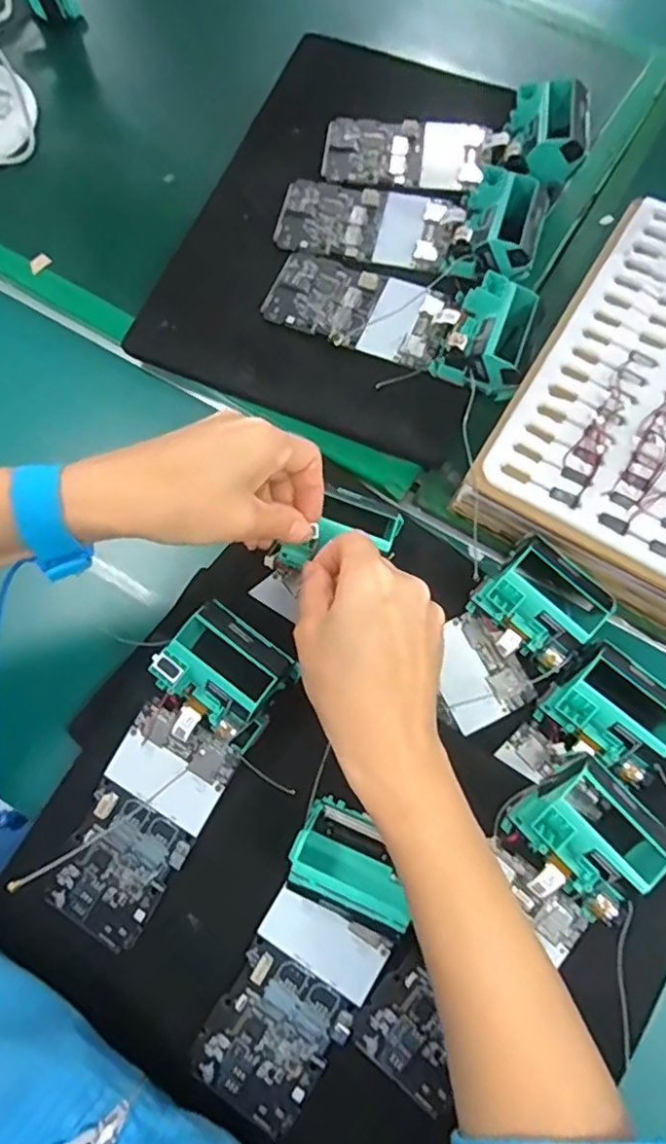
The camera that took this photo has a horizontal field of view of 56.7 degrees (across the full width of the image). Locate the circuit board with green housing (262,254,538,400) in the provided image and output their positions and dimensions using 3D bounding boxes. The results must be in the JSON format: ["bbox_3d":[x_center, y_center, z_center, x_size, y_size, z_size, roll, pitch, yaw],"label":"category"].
[{"bbox_3d":[0.045,-0.184,0.436,0.190,0.040,0.078,21,75,5],"label":"circuit board with green housing"}]

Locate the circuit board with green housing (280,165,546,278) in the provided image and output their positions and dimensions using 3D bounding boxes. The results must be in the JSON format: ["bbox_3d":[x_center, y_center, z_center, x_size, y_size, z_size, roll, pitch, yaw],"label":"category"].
[{"bbox_3d":[0.057,-0.264,0.455,0.190,0.038,0.071,13,75,3],"label":"circuit board with green housing"}]

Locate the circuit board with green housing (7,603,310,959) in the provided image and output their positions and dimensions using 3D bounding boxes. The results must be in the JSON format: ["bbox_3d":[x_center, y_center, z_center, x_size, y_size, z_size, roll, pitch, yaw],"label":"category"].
[{"bbox_3d":[-0.098,0.117,0.358,0.068,0.032,0.196,30,93,7],"label":"circuit board with green housing"}]

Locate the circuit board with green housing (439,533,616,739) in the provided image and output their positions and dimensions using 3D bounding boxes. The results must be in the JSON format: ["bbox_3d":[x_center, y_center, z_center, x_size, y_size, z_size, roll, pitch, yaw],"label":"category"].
[{"bbox_3d":[0.108,0.042,0.375,0.067,0.046,0.112,39,78,10],"label":"circuit board with green housing"}]

